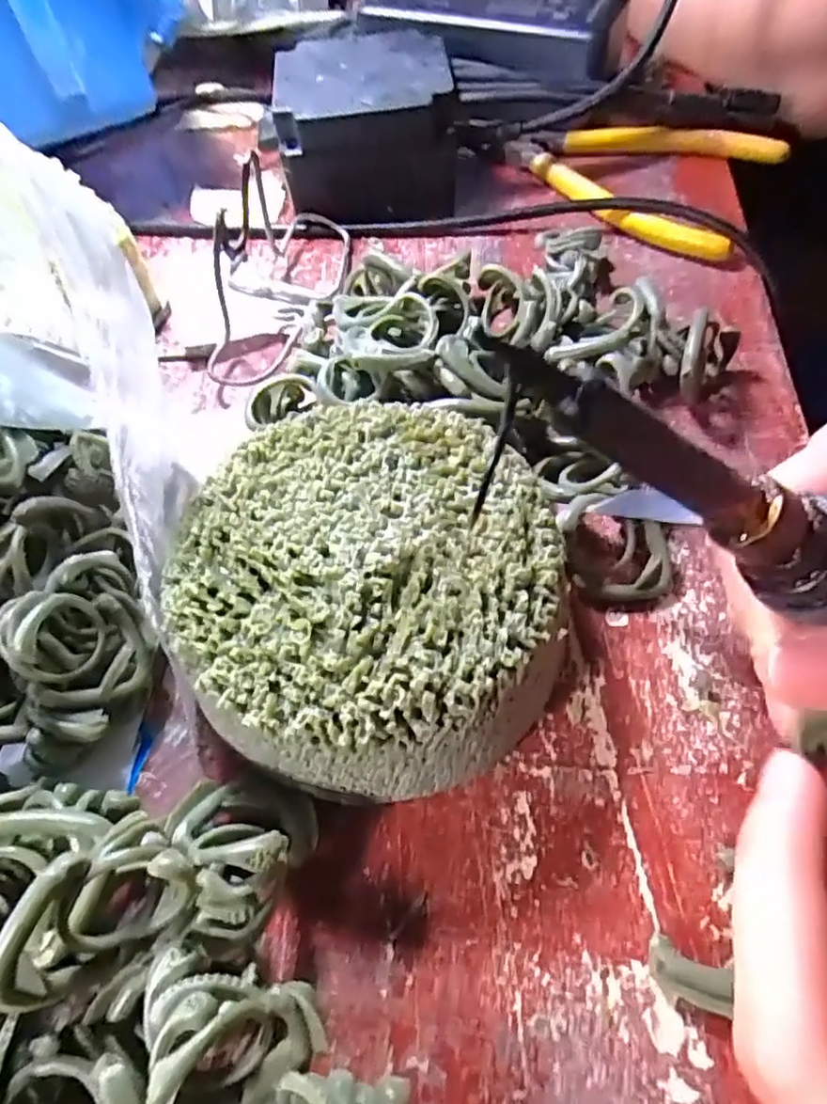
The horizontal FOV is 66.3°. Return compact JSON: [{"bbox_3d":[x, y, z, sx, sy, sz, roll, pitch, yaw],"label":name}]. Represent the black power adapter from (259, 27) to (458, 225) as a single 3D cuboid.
[{"bbox_3d":[-0.020,-0.199,0.300,0.082,0.050,0.081,2,60,5],"label":"black power adapter"}]

